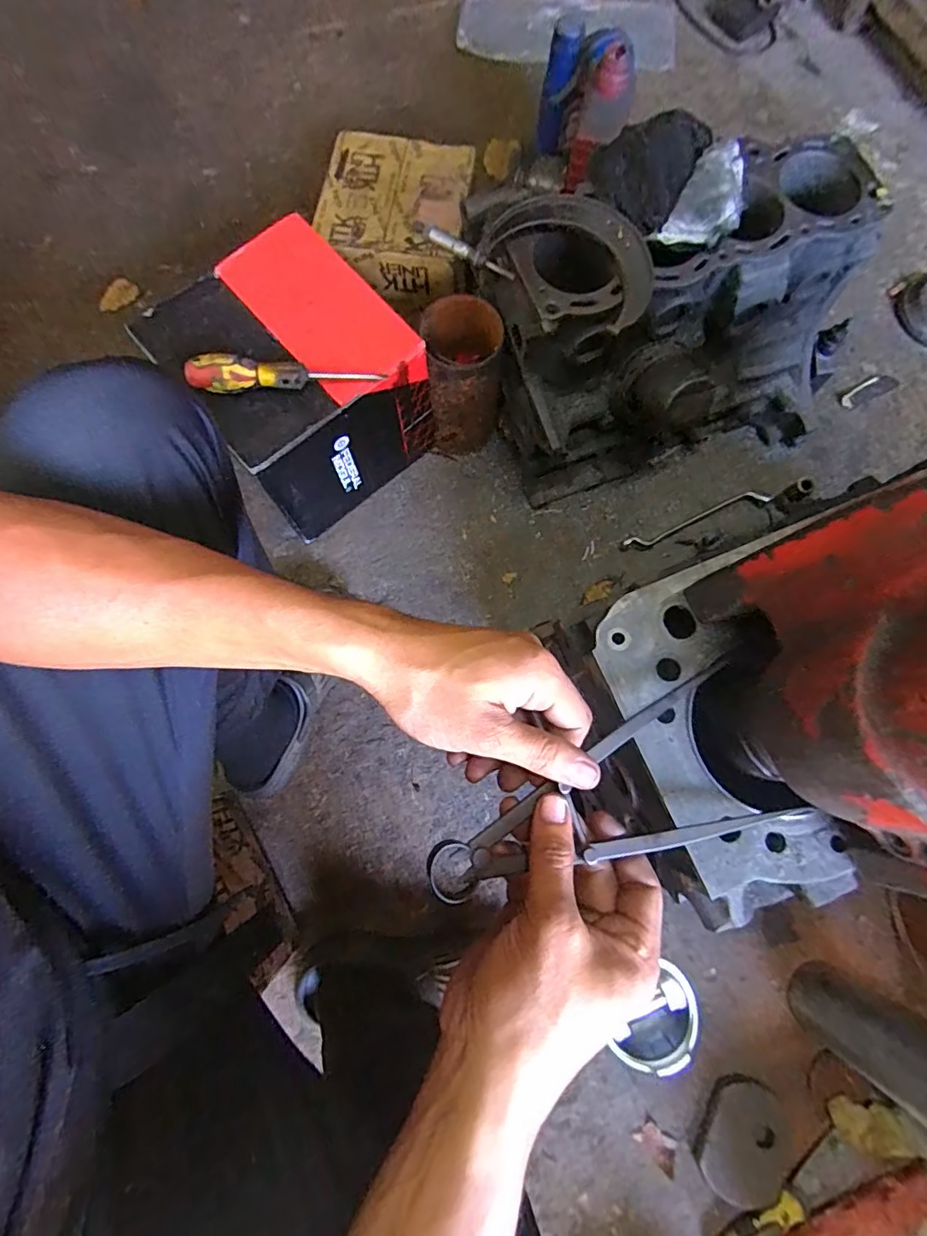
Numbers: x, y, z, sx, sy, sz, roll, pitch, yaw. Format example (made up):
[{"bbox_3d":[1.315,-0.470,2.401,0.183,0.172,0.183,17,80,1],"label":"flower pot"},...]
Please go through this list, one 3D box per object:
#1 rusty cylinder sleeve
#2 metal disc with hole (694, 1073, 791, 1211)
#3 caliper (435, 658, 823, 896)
[{"bbox_3d":[-0.001,-0.303,0.702,0.085,0.192,0.093,-2,77,-2],"label":"rusty cylinder sleeve"},{"bbox_3d":[0.311,0.577,0.596,0.096,0.018,0.112,27,78,5],"label":"metal disc with hole"},{"bbox_3d":[0.081,0.093,0.289,0.209,0.014,0.092,-14,77,-15],"label":"caliper"}]

